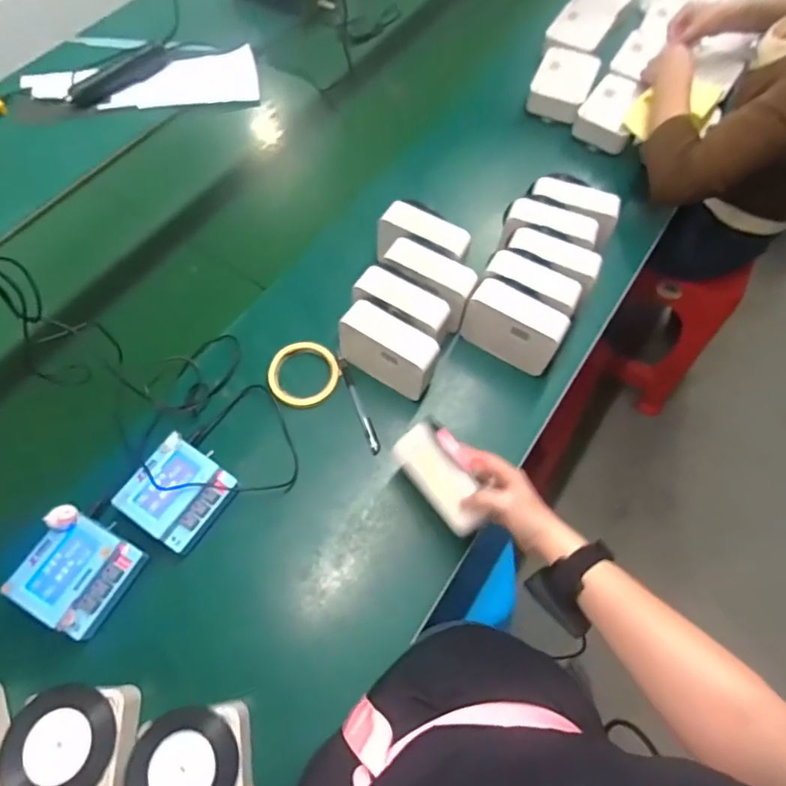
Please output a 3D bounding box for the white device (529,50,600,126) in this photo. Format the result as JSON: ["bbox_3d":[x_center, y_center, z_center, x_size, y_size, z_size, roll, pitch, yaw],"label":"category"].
[{"bbox_3d":[0.303,-0.557,0.924,0.104,0.051,0.143,22,66,10],"label":"white device"}]

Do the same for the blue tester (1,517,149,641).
[{"bbox_3d":[-0.346,0.196,0.558,0.099,0.035,0.100,27,67,12],"label":"blue tester"}]

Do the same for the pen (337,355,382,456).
[{"bbox_3d":[-0.045,0.013,0.679,0.014,0.010,0.145,-18,66,-9],"label":"pen"}]

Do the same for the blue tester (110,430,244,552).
[{"bbox_3d":[-0.251,0.117,0.598,0.097,0.032,0.100,32,68,14],"label":"blue tester"}]

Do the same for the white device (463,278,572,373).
[{"bbox_3d":[0.160,-0.089,0.681,0.124,0.090,0.050,29,68,13],"label":"white device"}]

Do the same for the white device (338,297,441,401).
[{"bbox_3d":[-0.005,-0.054,0.663,0.124,0.090,0.055,27,67,12],"label":"white device"}]

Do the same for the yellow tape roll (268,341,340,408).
[{"bbox_3d":[-0.122,-0.026,0.699,0.095,0.010,0.095,0,64,0],"label":"yellow tape roll"}]

